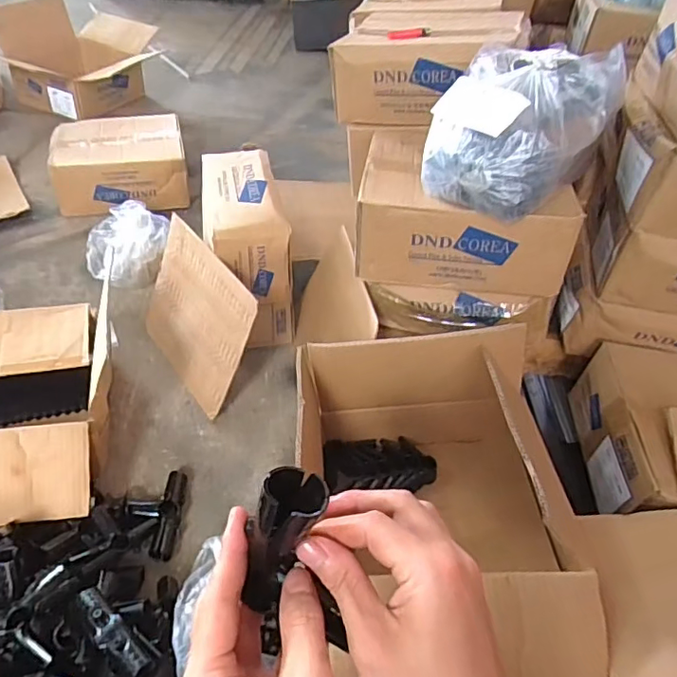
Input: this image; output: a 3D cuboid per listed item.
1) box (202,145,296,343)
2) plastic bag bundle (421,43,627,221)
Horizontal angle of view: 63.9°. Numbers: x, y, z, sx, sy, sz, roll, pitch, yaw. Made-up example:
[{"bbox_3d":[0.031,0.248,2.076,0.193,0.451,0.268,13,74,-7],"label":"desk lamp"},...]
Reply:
[{"bbox_3d":[-0.195,-0.190,1.101,0.150,0.262,0.330,-9,46,-17],"label":"box"},{"bbox_3d":[0.245,-0.296,0.764,0.211,0.162,0.216,4,44,-4],"label":"plastic bag bundle"}]

